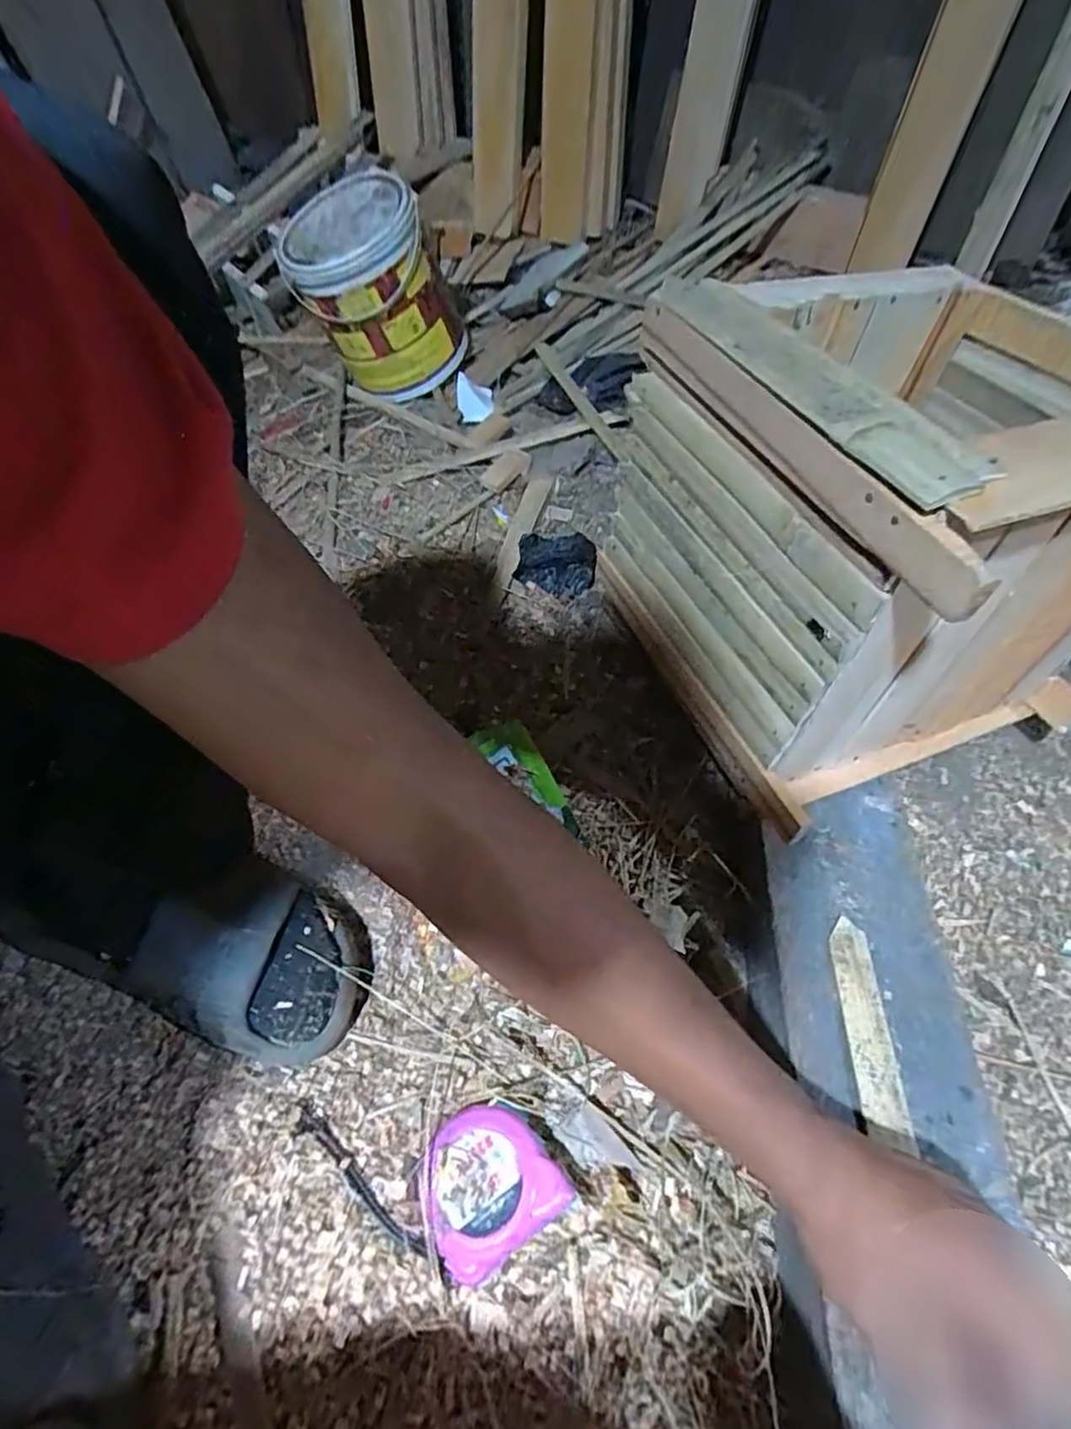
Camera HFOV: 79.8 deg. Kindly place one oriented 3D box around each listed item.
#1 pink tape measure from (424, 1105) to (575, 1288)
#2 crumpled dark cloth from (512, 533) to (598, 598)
[{"bbox_3d":[-0.030,0.275,0.379,0.075,0.027,0.071,-31,59,-19],"label":"pink tape measure"},{"bbox_3d":[0.019,-0.166,0.687,0.090,0.044,0.051,28,60,20],"label":"crumpled dark cloth"}]

